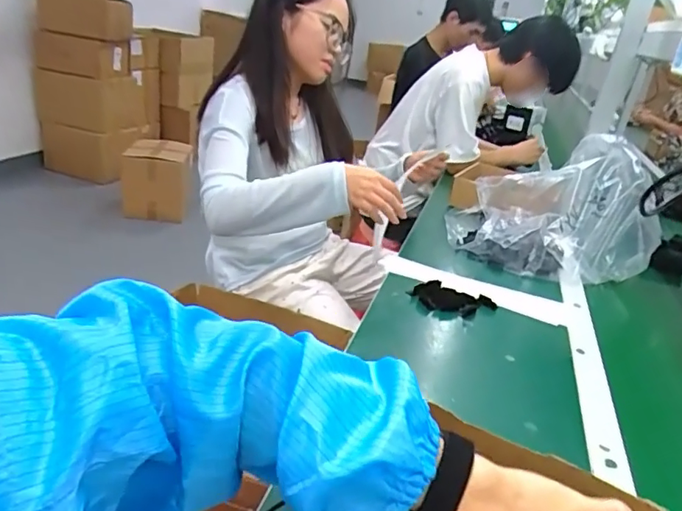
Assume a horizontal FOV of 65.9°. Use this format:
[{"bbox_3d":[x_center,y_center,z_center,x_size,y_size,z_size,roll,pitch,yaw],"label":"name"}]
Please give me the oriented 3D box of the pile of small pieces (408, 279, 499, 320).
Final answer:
[{"bbox_3d":[0.176,0.071,0.835,0.132,0.019,0.071,11,25,13],"label":"pile of small pieces"}]

